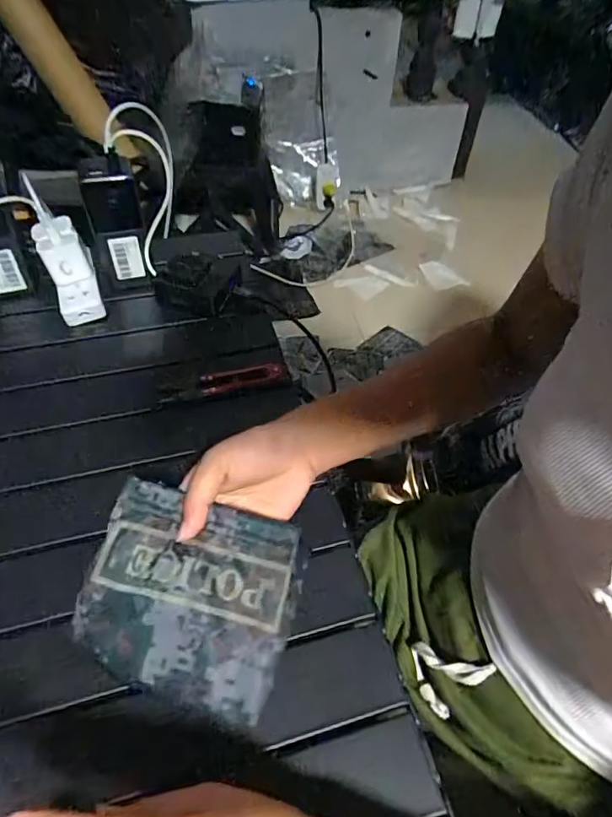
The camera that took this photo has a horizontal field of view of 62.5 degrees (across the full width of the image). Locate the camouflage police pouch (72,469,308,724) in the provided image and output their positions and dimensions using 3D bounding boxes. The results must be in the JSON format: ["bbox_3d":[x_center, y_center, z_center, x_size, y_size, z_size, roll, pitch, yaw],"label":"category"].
[{"bbox_3d":[-0.071,0.117,0.315,0.123,0.014,0.114,19,74,-4],"label":"camouflage police pouch"}]

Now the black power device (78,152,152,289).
[{"bbox_3d":[-0.199,-0.182,0.538,0.053,0.135,0.027,-8,51,-10],"label":"black power device"}]

